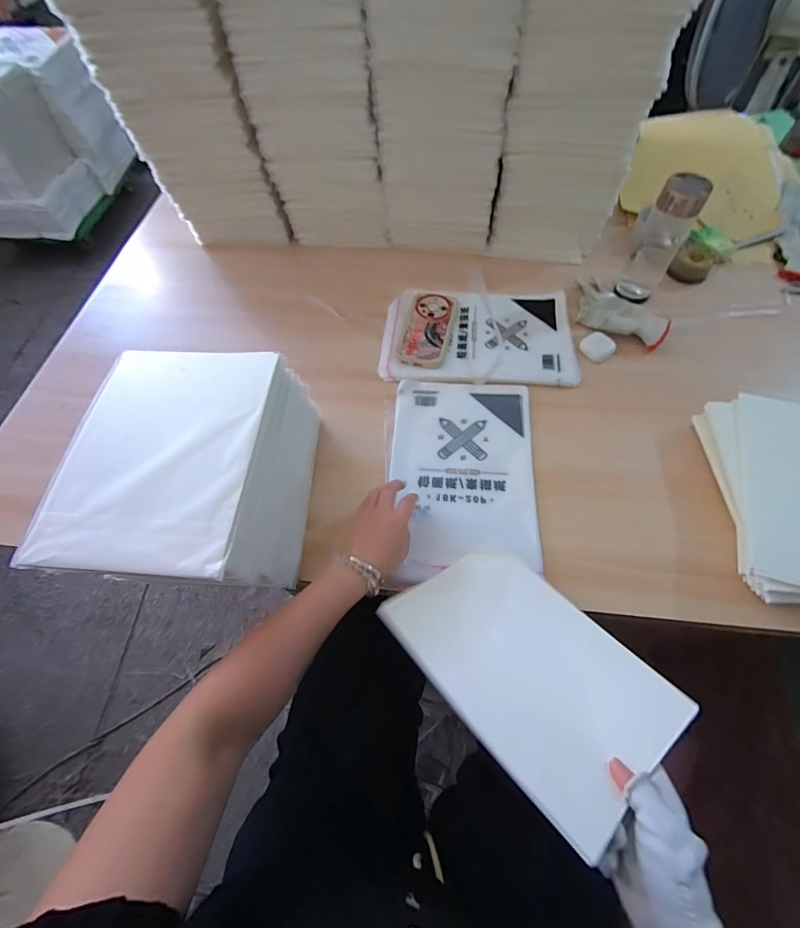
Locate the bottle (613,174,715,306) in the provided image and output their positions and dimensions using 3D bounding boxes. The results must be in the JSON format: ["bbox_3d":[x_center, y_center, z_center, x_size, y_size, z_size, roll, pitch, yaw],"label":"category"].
[{"bbox_3d":[0.422,-0.358,0.670,0.066,0.187,0.057,23,65,15],"label":"bottle"}]

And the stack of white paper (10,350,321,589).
[{"bbox_3d":[-0.236,0.014,0.492,0.210,0.176,0.273,1,61,4],"label":"stack of white paper"}]

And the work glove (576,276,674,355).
[{"bbox_3d":[0.362,-0.259,0.693,0.093,0.033,0.180,-34,65,-15],"label":"work glove"}]

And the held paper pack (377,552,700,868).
[{"bbox_3d":[0.129,0.199,0.422,0.184,0.025,0.253,-26,47,-30],"label":"held paper pack"}]

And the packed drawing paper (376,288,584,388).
[{"bbox_3d":[0.132,-0.220,0.705,0.322,0.016,0.207,2,64,3],"label":"packed drawing paper"}]

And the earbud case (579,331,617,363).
[{"bbox_3d":[0.325,-0.194,0.675,0.050,0.015,0.048,-37,66,-16],"label":"earbud case"}]

